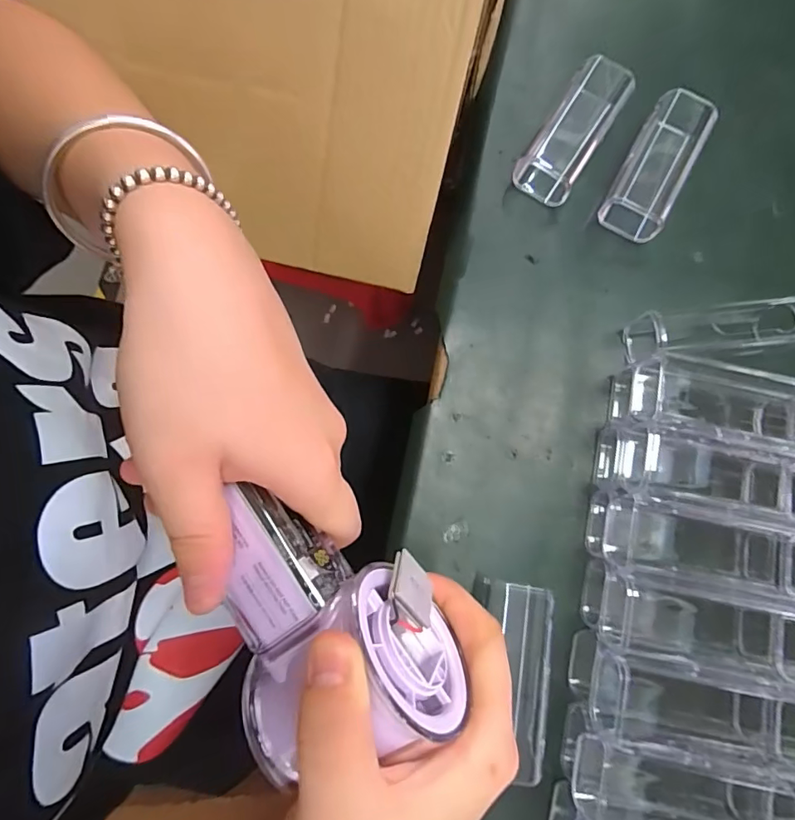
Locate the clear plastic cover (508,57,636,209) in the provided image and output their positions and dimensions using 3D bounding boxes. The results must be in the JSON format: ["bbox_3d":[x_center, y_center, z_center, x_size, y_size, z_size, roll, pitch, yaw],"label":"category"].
[{"bbox_3d":[0.123,-0.192,0.346,0.039,0.028,0.102,35,80,1],"label":"clear plastic cover"}]

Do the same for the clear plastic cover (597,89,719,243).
[{"bbox_3d":[0.178,-0.168,0.341,0.041,0.027,0.101,28,79,0],"label":"clear plastic cover"}]

